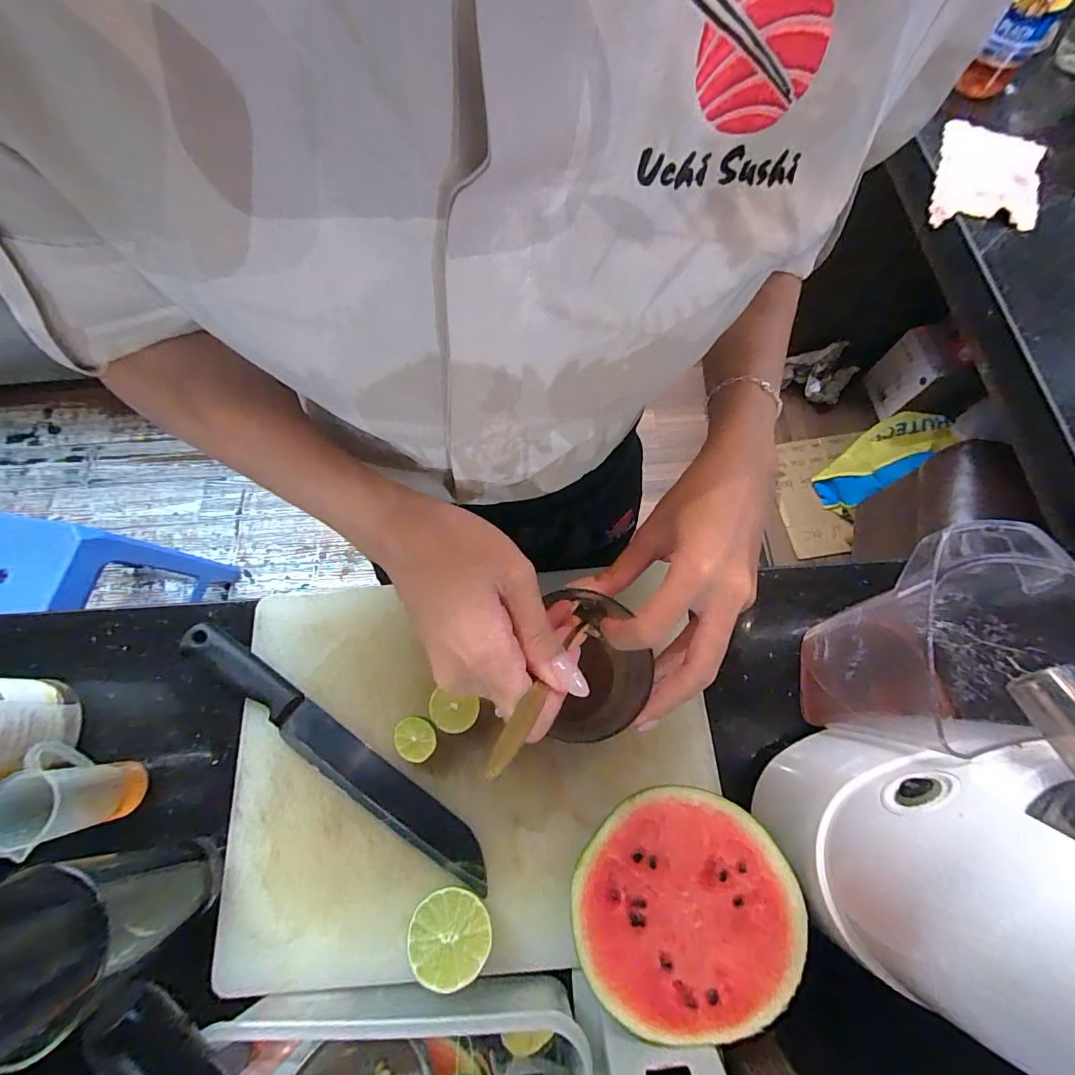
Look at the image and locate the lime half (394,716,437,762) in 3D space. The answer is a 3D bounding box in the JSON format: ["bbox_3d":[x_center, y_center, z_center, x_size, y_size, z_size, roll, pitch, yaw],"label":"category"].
[{"bbox_3d":[-0.100,0.167,0.381,0.035,0.024,0.033,9,71,4],"label":"lime half"}]

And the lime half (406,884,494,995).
[{"bbox_3d":[-0.061,0.282,0.331,0.055,0.037,0.052,7,71,4],"label":"lime half"}]

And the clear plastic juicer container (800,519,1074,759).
[{"bbox_3d":[0.295,0.077,0.337,0.131,0.166,0.135,-1,70,1],"label":"clear plastic juicer container"}]

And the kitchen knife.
[{"bbox_3d":[-0.172,0.176,0.378,0.314,0.029,0.038,33,74,12],"label":"kitchen knife"}]

